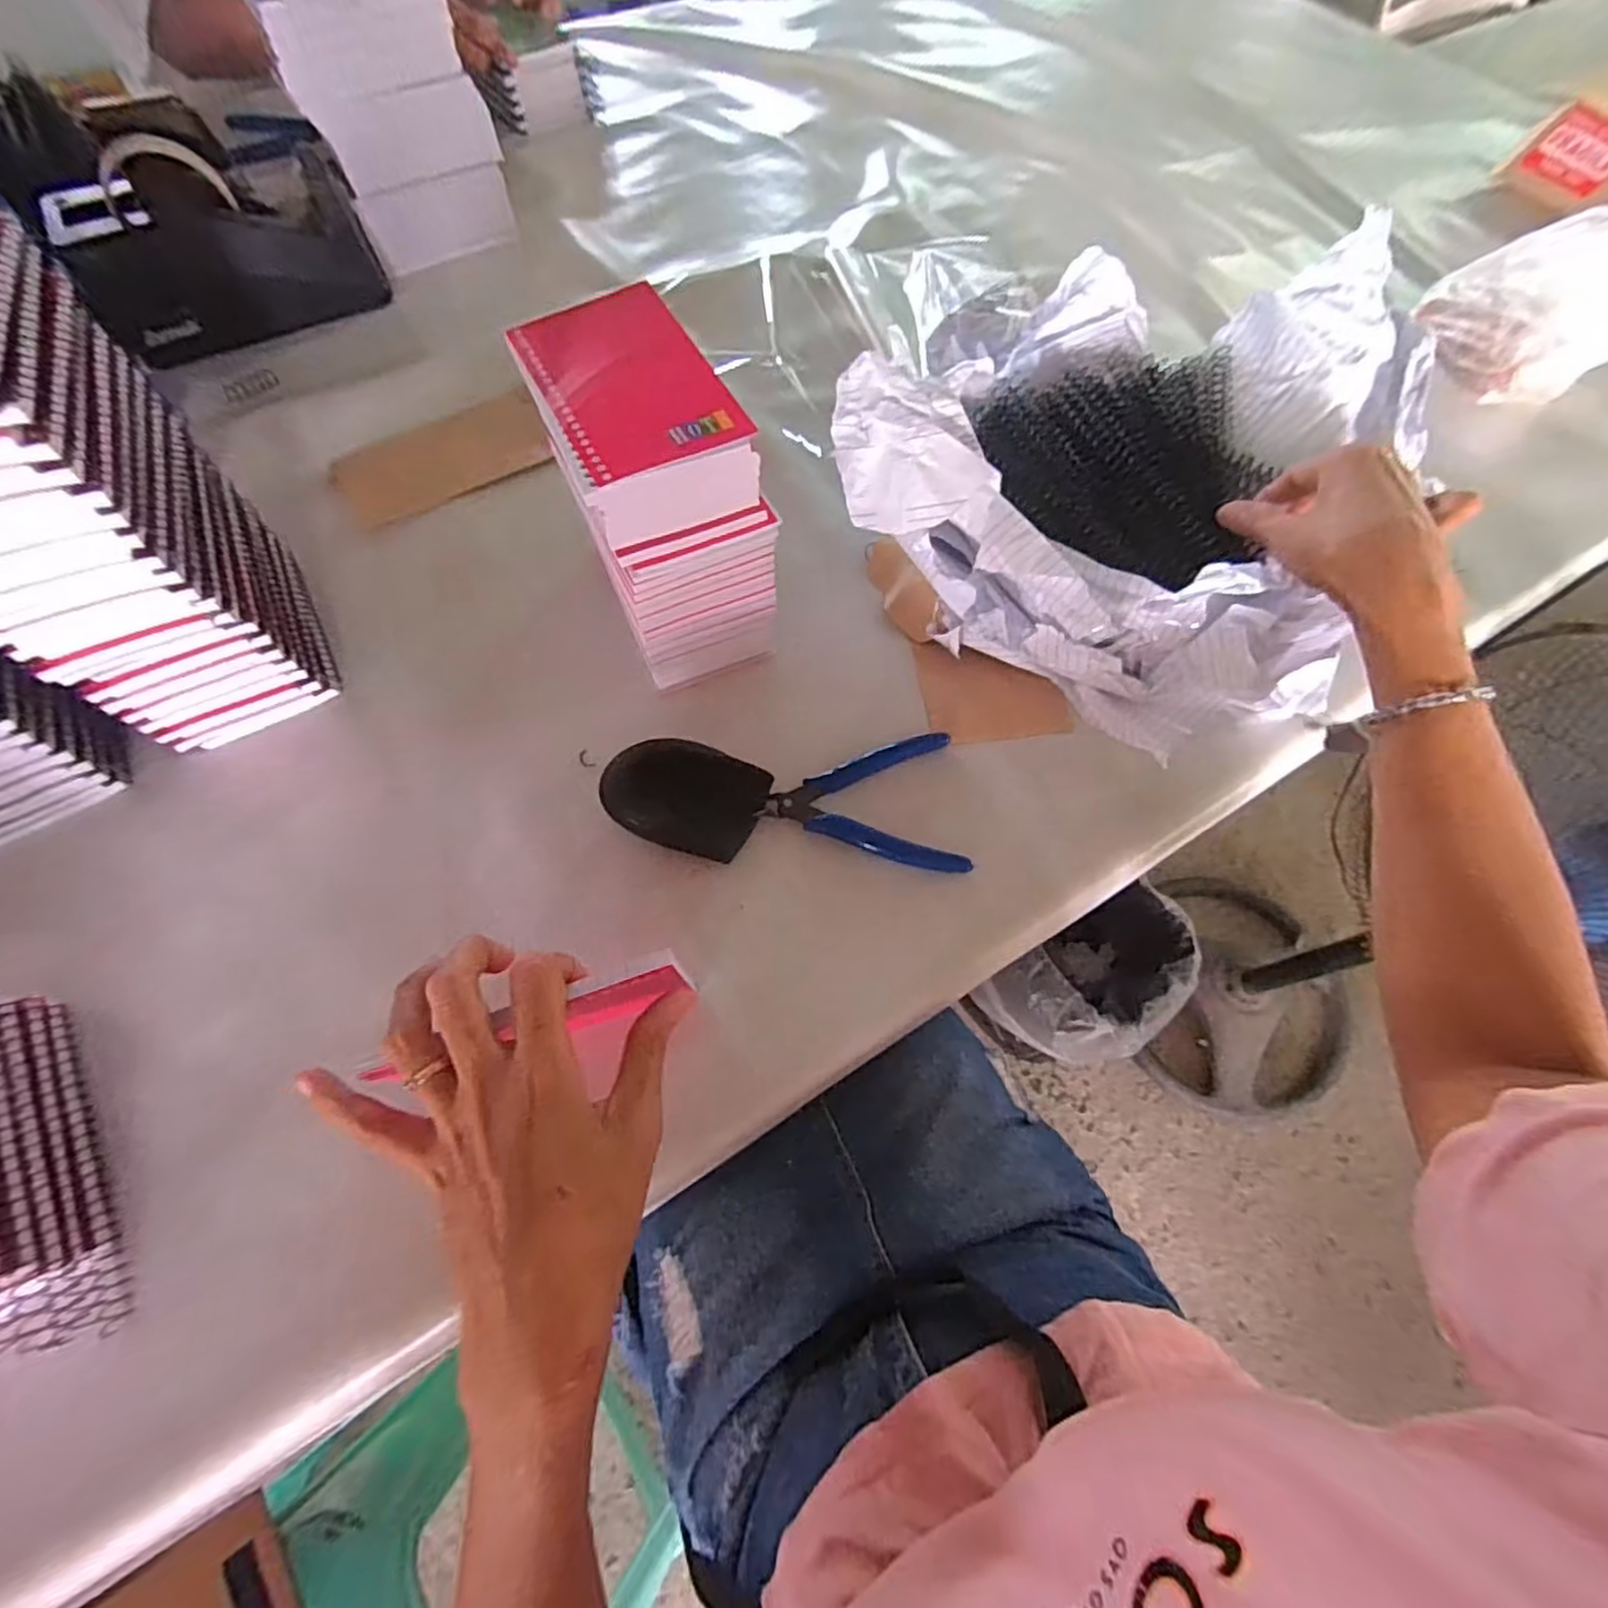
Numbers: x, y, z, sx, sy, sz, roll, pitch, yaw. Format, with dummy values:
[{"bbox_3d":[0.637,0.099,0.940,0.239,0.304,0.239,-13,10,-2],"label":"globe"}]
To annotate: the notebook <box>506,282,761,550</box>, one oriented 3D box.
[{"bbox_3d":[-0.087,-0.196,0.355,0.087,0.042,0.132,-24,68,-12],"label":"notebook"}]

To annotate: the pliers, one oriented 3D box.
[{"bbox_3d":[-0.010,-0.004,0.395,0.198,0.026,0.082,-3,65,-3],"label":"pliers"}]

